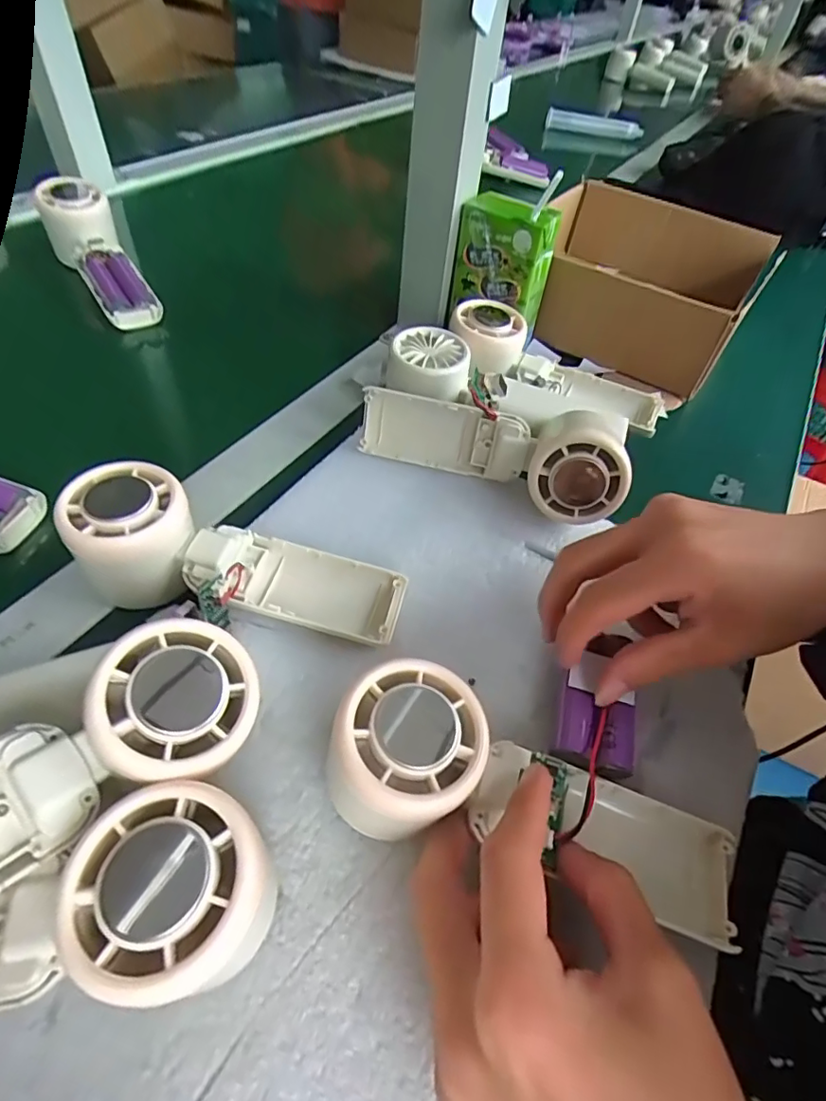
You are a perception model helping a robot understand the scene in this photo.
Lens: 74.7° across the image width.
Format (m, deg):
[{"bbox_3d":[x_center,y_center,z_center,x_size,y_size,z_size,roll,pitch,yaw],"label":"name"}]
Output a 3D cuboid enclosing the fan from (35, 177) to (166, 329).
[{"bbox_3d":[-0.265,-0.251,0.464,0.060,0.050,0.157,-29,76,-25],"label":"fan"}]

